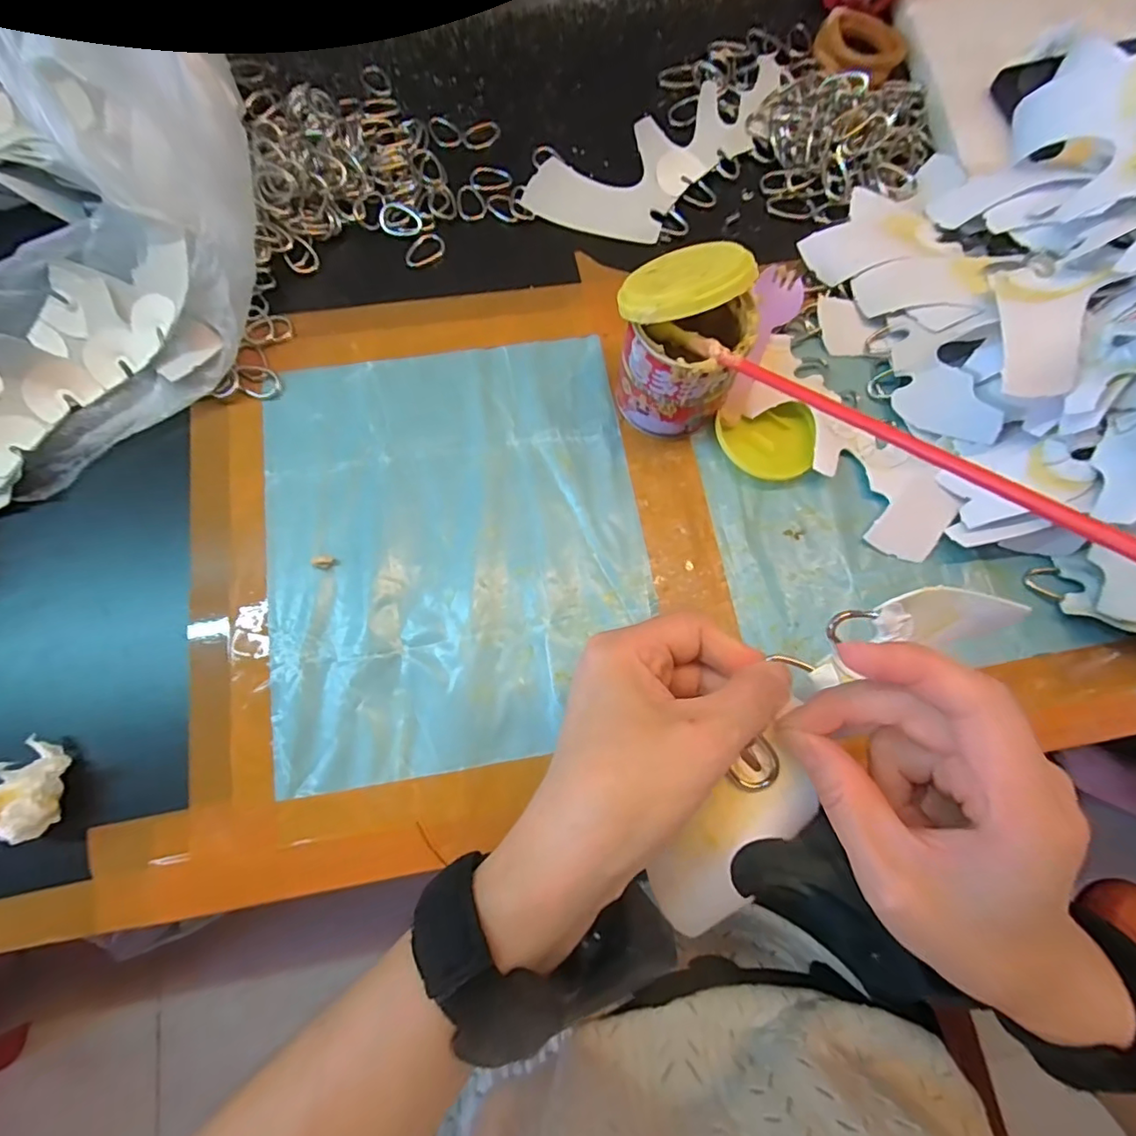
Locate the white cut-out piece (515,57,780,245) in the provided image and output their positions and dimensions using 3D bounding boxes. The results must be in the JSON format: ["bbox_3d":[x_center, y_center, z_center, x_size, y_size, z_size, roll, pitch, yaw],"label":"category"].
[{"bbox_3d":[0.077,-0.285,0.380,0.214,0.011,0.073,-33,89,-8],"label":"white cut-out piece"}]

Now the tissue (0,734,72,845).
[{"bbox_3d":[-0.260,0.108,0.258,0.036,0.032,0.044,24,76,4],"label":"tissue"}]

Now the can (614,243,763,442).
[{"bbox_3d":[0.060,-0.120,0.292,0.067,0.097,0.060,14,76,2],"label":"can"}]

